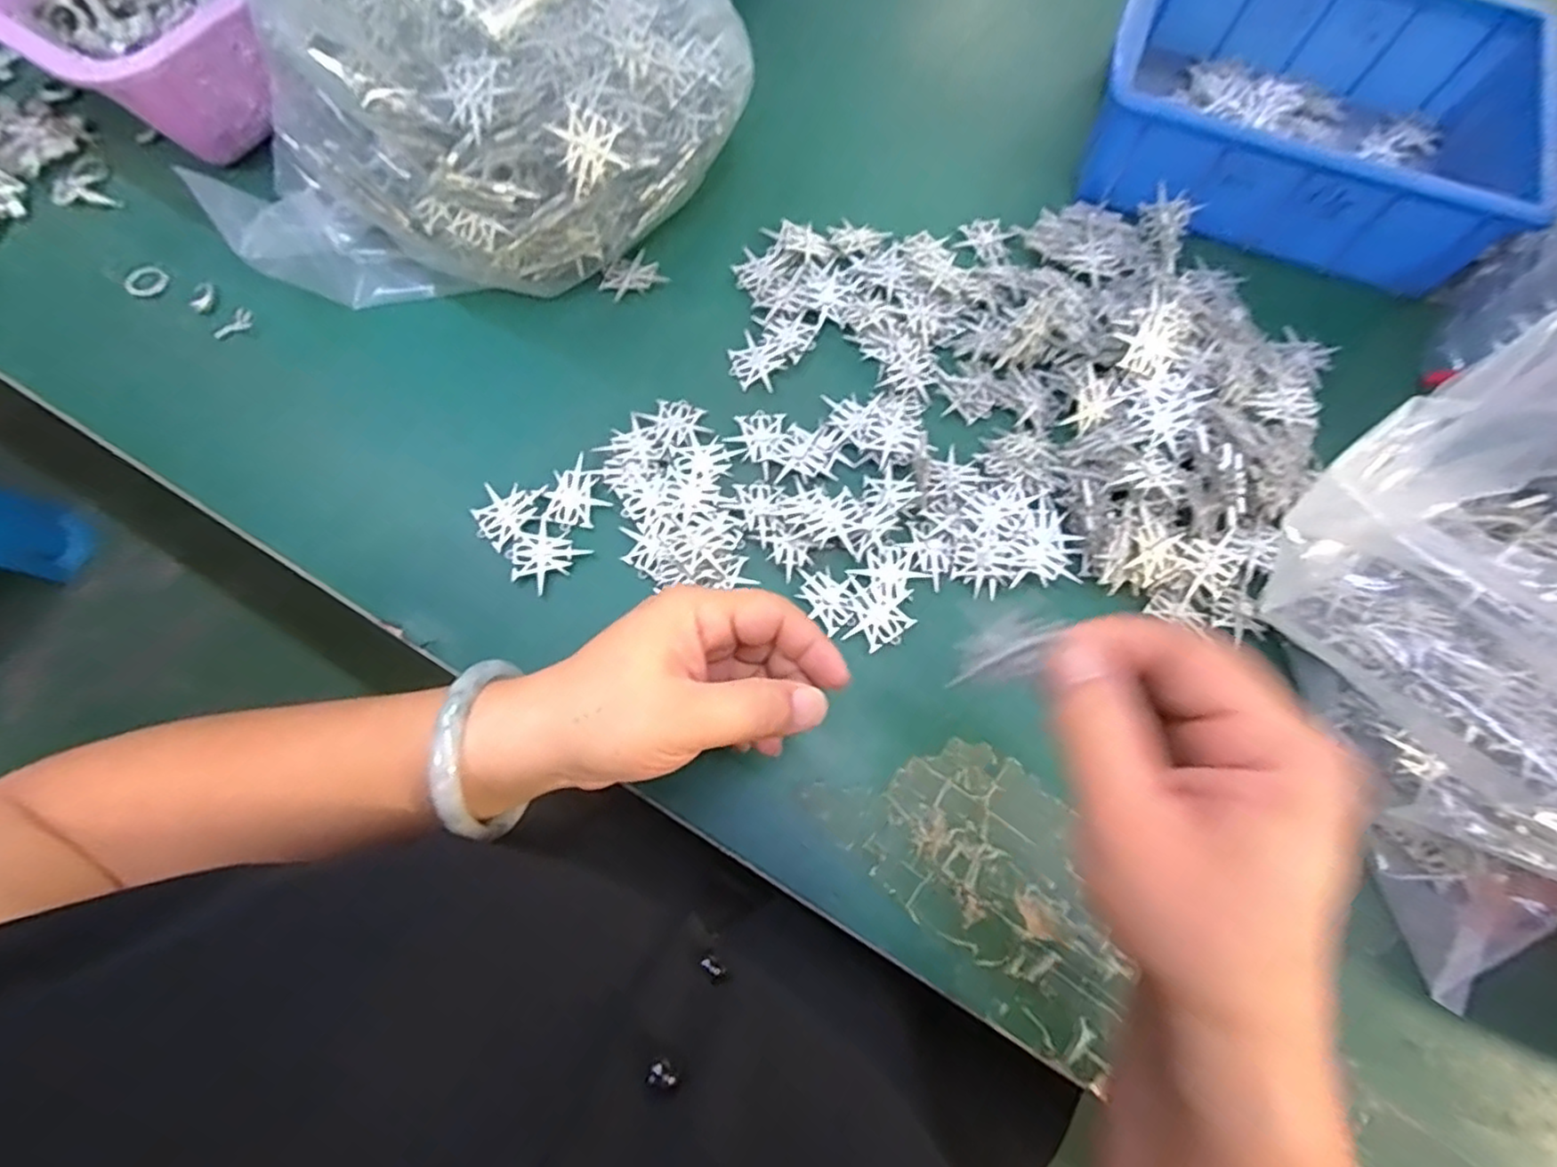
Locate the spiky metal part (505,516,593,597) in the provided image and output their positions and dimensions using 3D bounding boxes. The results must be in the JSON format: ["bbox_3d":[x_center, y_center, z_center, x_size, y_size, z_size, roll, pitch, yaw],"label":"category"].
[{"bbox_3d":[-0.120,-0.013,0.342,0.032,0.004,0.035,34,74,8],"label":"spiky metal part"}]

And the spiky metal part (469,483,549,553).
[{"bbox_3d":[-0.141,-0.036,0.347,0.035,0.004,0.035,7,73,-1],"label":"spiky metal part"}]

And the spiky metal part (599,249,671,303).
[{"bbox_3d":[-0.087,-0.181,0.400,0.036,0.004,0.026,-36,78,-13],"label":"spiky metal part"}]

